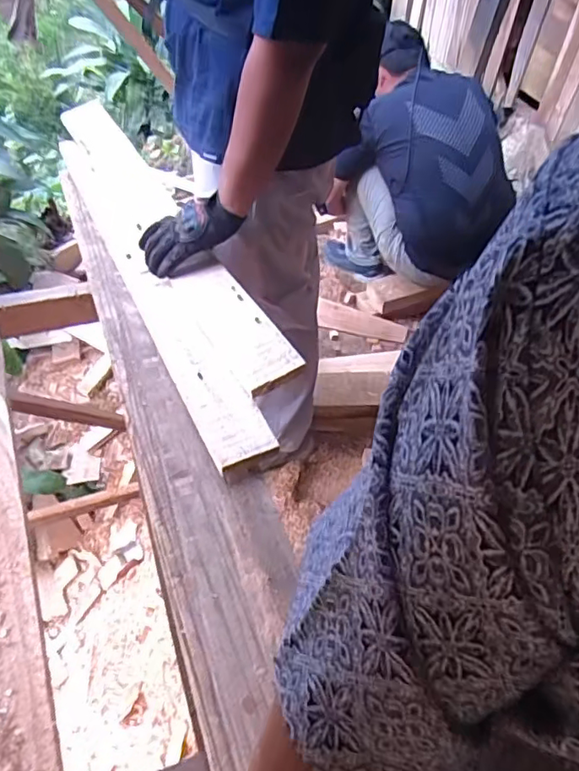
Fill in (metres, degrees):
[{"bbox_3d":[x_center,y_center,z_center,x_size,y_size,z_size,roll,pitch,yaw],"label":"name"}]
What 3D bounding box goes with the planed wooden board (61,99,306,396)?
[{"bbox_3d":[-0.248,-0.316,1.053,0.091,0.037,0.922,-33,54,-4],"label":"planed wooden board"}]

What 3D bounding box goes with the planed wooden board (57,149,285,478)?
[{"bbox_3d":[-0.257,-0.215,0.983,0.078,0.036,0.881,-20,54,-19],"label":"planed wooden board"}]

